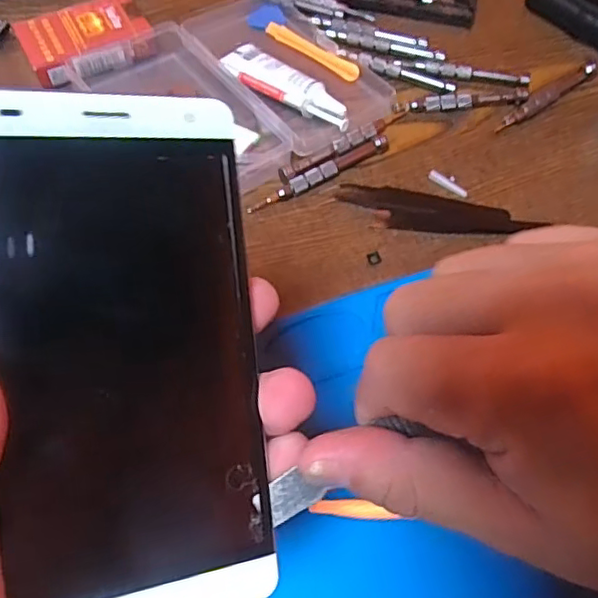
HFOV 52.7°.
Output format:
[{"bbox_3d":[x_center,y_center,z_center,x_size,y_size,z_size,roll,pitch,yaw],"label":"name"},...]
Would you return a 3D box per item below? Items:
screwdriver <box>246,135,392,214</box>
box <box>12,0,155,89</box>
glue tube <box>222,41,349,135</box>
[{"bbox_3d":[0.014,-0.081,0.387,0.106,0.007,0.011,-30,66,-18],"label":"screwdriver"},{"bbox_3d":[-0.151,-0.184,0.433,0.085,0.021,0.057,-26,65,-16],"label":"box"},{"bbox_3d":[-0.010,-0.143,0.413,0.031,0.017,0.111,-39,69,-21],"label":"glue tube"}]

